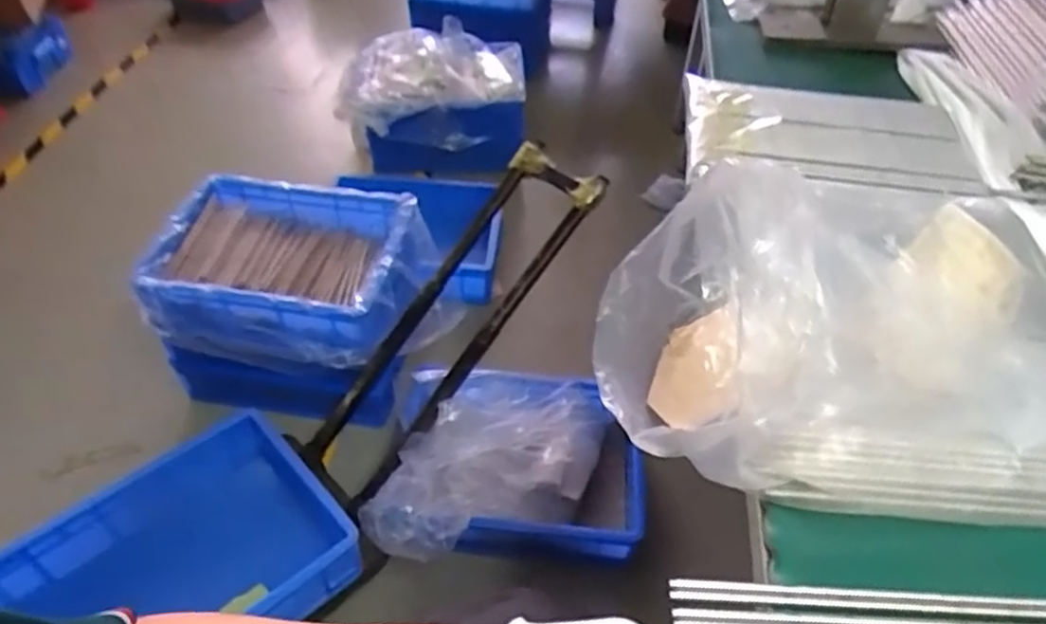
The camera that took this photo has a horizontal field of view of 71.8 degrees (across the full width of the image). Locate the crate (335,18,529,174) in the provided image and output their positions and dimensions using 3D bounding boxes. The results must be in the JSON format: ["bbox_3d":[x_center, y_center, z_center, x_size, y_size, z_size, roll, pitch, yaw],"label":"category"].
[{"bbox_3d":[-0.216,-0.523,1.814,0.450,0.290,0.276,-8,47,-8],"label":"crate"}]

